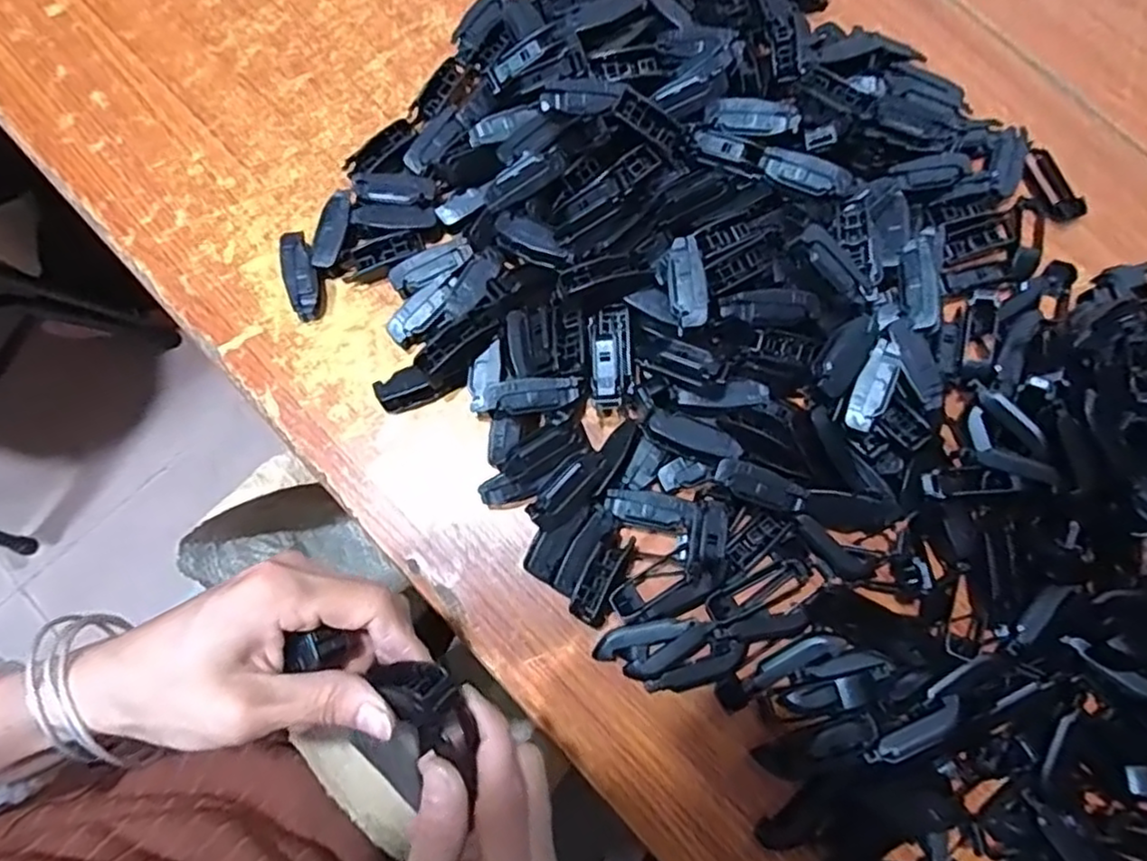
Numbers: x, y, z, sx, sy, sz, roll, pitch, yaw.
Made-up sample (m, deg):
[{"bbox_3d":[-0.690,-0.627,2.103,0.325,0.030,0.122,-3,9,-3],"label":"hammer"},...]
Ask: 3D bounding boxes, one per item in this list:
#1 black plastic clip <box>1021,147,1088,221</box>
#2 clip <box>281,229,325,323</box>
[{"bbox_3d":[0.286,-0.147,0.395,0.020,0.008,0.048,-21,80,-5],"label":"black plastic clip"},{"bbox_3d":[-0.155,-0.088,0.380,0.017,0.012,0.050,-13,94,-3],"label":"clip"}]

